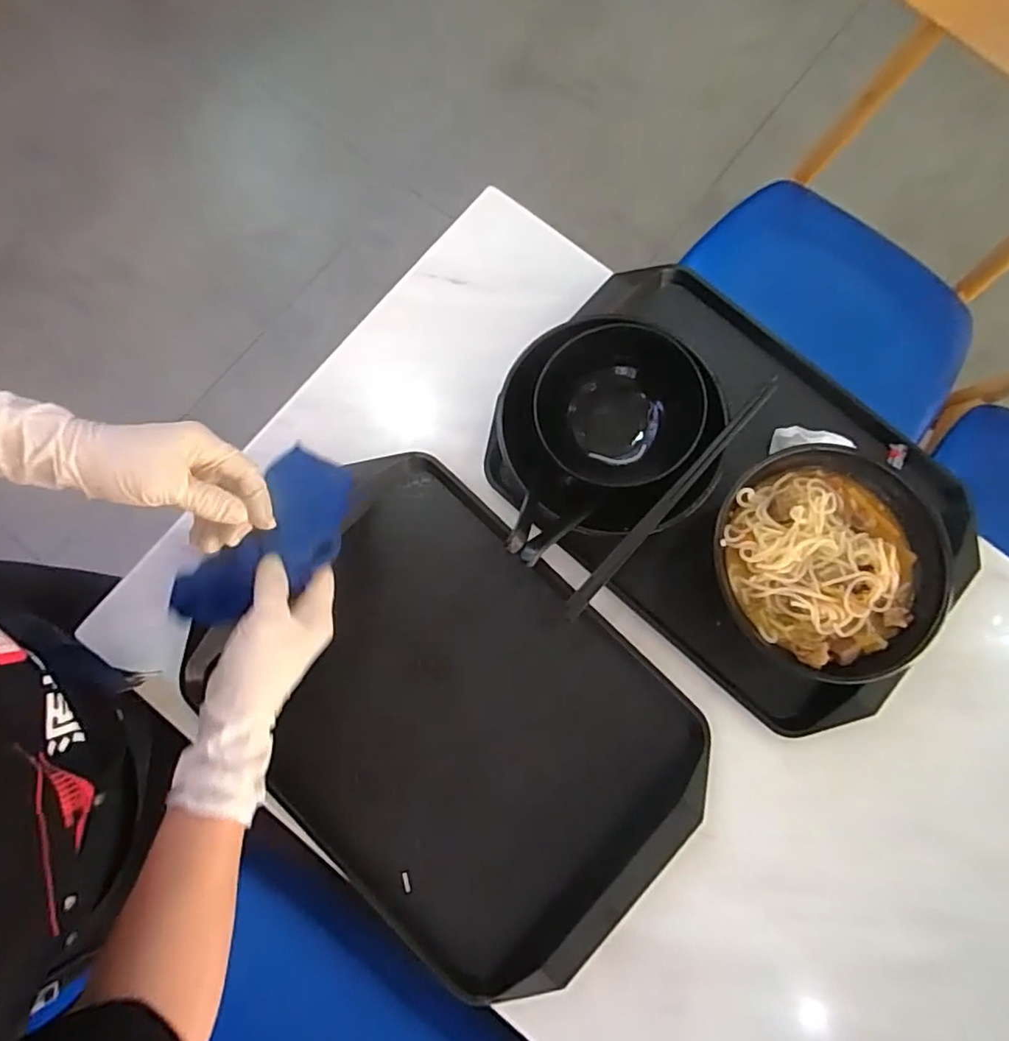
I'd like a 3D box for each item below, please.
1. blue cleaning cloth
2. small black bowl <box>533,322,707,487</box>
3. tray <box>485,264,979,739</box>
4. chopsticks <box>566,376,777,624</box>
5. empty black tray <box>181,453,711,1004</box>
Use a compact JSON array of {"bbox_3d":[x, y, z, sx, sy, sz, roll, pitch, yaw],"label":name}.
[{"bbox_3d":[-0.173,0.020,0.445,0.078,0.047,0.153,31,81,4],"label":"blue cleaning cloth"},{"bbox_3d":[0.099,-0.100,0.507,0.135,0.051,0.127,0,83,-4],"label":"small black bowl"},{"bbox_3d":[0.197,-0.025,0.513,0.420,0.083,0.326,40,82,6],"label":"tray"},{"bbox_3d":[0.137,-0.019,0.479,0.014,0.017,0.257,42,82,2],"label":"chopsticks"},{"bbox_3d":[-0.045,0.170,0.504,0.400,0.024,0.295,44,82,6],"label":"empty black tray"}]

